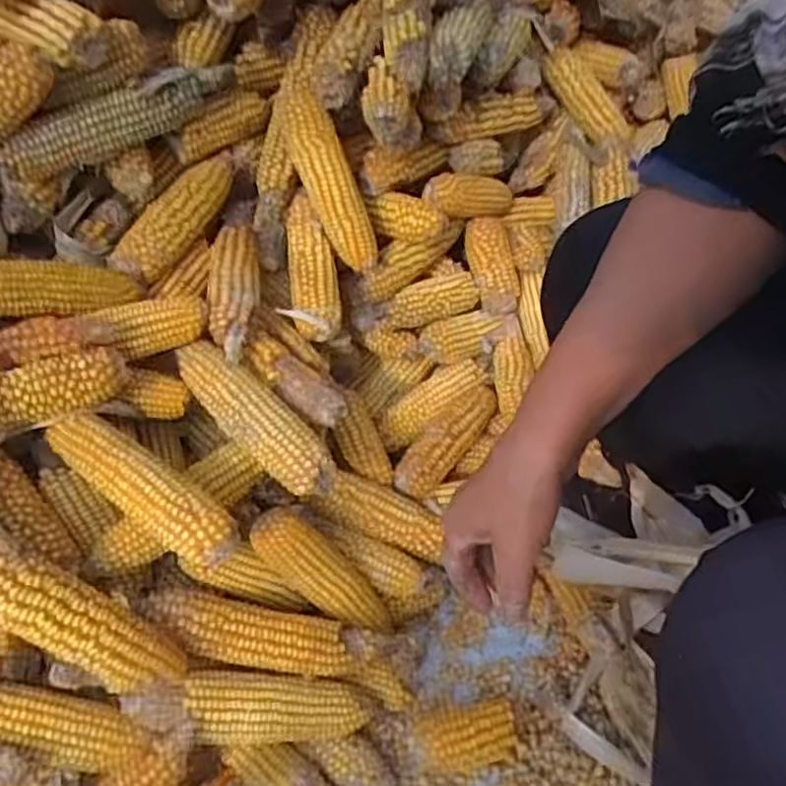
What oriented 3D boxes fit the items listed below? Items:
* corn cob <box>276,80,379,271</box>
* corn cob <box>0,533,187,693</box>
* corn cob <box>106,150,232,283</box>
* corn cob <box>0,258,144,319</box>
[{"bbox_3d":[-0.063,-0.206,0.697,0.045,0.183,0.053,-42,35,-27],"label":"corn cob"},{"bbox_3d":[-0.239,0.166,0.515,0.054,0.179,0.052,-28,32,42],"label":"corn cob"},{"bbox_3d":[-0.205,-0.171,0.673,0.041,0.049,0.168,17,52,21],"label":"corn cob"},{"bbox_3d":[-0.281,-0.088,0.575,0.046,0.045,0.168,33,27,30],"label":"corn cob"}]

